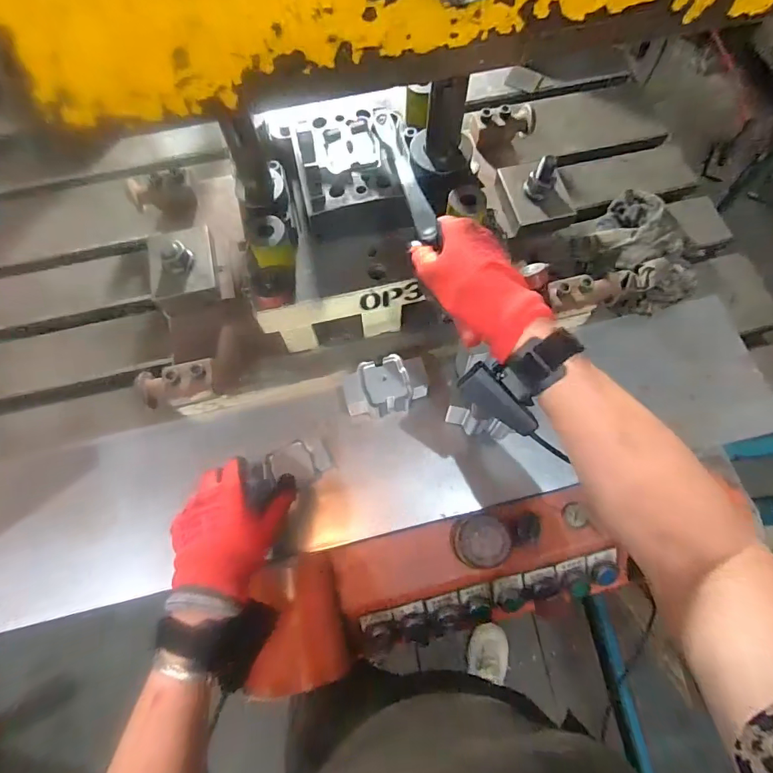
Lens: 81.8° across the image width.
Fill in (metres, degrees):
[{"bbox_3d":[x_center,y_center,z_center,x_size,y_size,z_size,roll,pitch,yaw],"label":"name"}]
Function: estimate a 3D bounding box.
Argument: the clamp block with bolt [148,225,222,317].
[{"bbox_3d":[-0.268,-0.160,0.588,0.082,0.056,0.106,-12,69,-4],"label":"clamp block with bolt"}]

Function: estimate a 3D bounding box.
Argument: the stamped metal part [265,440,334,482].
[{"bbox_3d":[-0.106,0.093,0.539,0.077,0.024,0.045,-21,70,-7],"label":"stamped metal part"}]

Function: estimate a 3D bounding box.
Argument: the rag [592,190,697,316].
[{"bbox_3d":[0.359,-0.198,0.632,0.124,0.061,0.188,0,69,1],"label":"rag"}]

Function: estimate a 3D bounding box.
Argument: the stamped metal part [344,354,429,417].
[{"bbox_3d":[0.000,0.004,0.567,0.106,0.055,0.062,-16,69,-6],"label":"stamped metal part"}]

